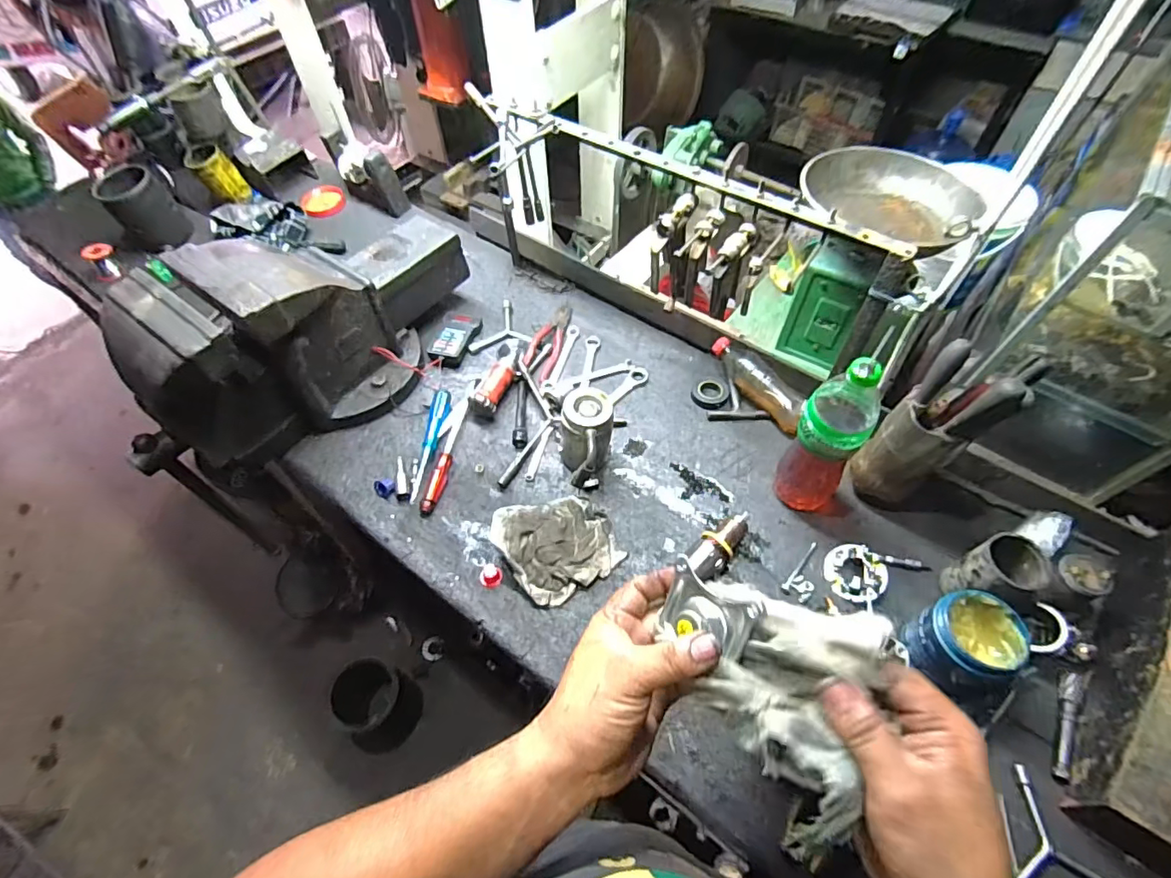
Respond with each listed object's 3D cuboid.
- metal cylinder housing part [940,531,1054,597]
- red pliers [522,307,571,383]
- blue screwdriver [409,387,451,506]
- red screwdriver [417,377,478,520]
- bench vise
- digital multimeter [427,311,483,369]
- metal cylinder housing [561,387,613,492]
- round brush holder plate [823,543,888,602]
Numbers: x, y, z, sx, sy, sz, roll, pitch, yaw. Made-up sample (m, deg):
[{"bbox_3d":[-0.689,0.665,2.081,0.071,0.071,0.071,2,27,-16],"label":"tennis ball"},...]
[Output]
[{"bbox_3d":[0.498,0.170,0.664,0.088,0.102,0.073,-17,58,-10],"label":"metal cylinder housing part"},{"bbox_3d":[-0.065,-0.180,0.968,0.051,0.019,0.197,11,57,9],"label":"red pliers"},{"bbox_3d":[-0.244,0.006,0.842,0.024,0.027,0.194,7,57,6],"label":"blue screwdriver"},{"bbox_3d":[-0.210,0.007,0.852,0.022,0.026,0.238,8,57,7],"label":"red screwdriver"},{"bbox_3d":[-0.418,-0.166,0.840,0.221,0.303,0.534,21,59,15],"label":"bench vise"},{"bbox_3d":[-0.234,-0.182,0.974,0.070,0.024,0.128,9,57,7],"label":"digital multimeter"},{"bbox_3d":[-0.002,0.010,0.779,0.072,0.124,0.124,9,57,7],"label":"metal cylinder housing"},{"bbox_3d":[0.355,0.176,0.711,0.074,0.012,0.071,5,72,16],"label":"round brush holder plate"}]

